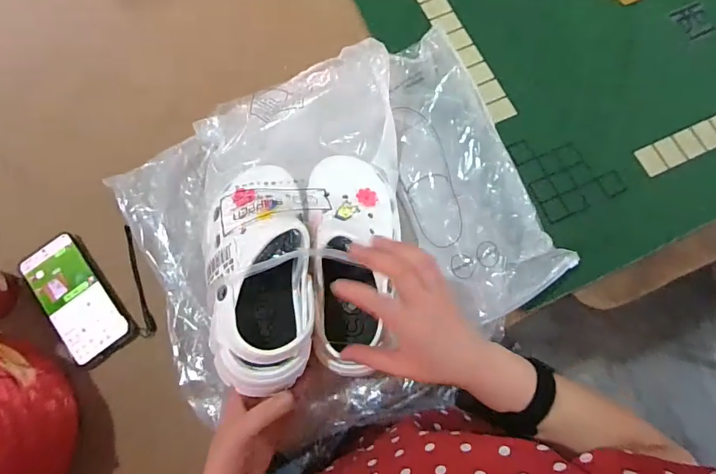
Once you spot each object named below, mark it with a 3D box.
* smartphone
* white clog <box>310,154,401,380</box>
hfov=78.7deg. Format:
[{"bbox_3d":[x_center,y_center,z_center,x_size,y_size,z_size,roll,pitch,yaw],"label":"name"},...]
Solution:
[{"bbox_3d":[-0.343,0.075,0.533,0.079,0.016,0.162,-39,79,-8],"label":"smartphone"},{"bbox_3d":[-0.008,0.019,0.466,0.098,0.075,0.243,2,75,1],"label":"white clog"}]

